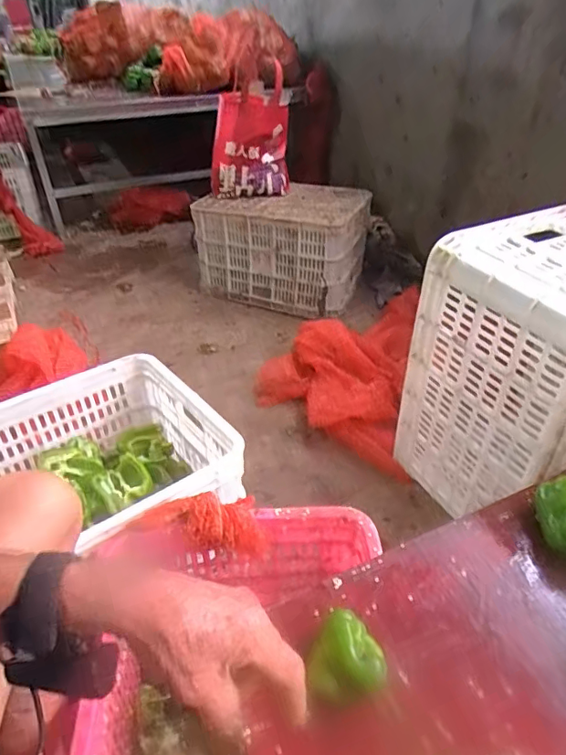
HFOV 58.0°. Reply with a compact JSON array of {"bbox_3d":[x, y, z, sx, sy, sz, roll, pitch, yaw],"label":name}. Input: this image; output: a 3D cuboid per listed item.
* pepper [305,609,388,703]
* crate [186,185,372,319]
[{"bbox_3d":[0.059,0.267,0.488,0.070,0.070,0.064,-1,37,1],"label":"pepper"},{"bbox_3d":[0.003,-0.462,1.748,0.520,0.294,0.389,16,41,22],"label":"crate"}]

